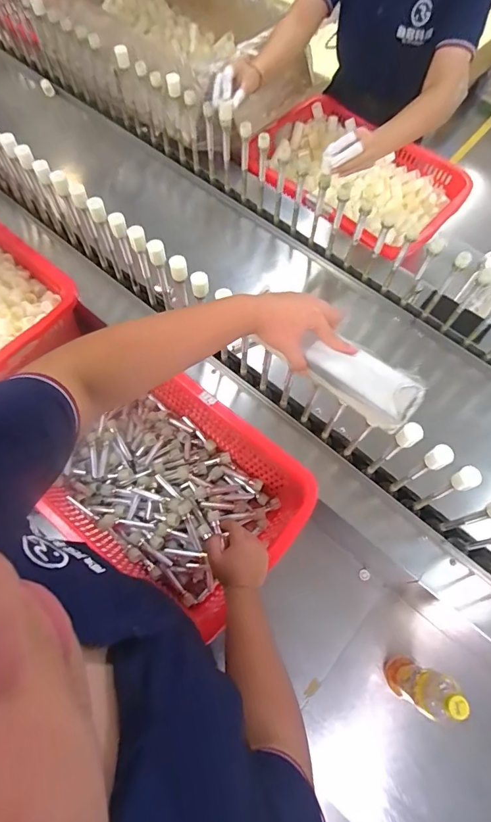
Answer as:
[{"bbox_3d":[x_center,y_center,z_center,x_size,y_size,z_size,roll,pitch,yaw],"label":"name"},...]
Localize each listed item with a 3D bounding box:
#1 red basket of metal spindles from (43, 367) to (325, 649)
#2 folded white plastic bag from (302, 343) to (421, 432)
[{"bbox_3d":[-0.135,0.139,0.804,0.455,0.151,0.316,37,73,13],"label":"red basket of metal spindles"},{"bbox_3d":[0.152,-0.039,0.561,0.154,0.037,0.069,30,72,9],"label":"folded white plastic bag"}]

